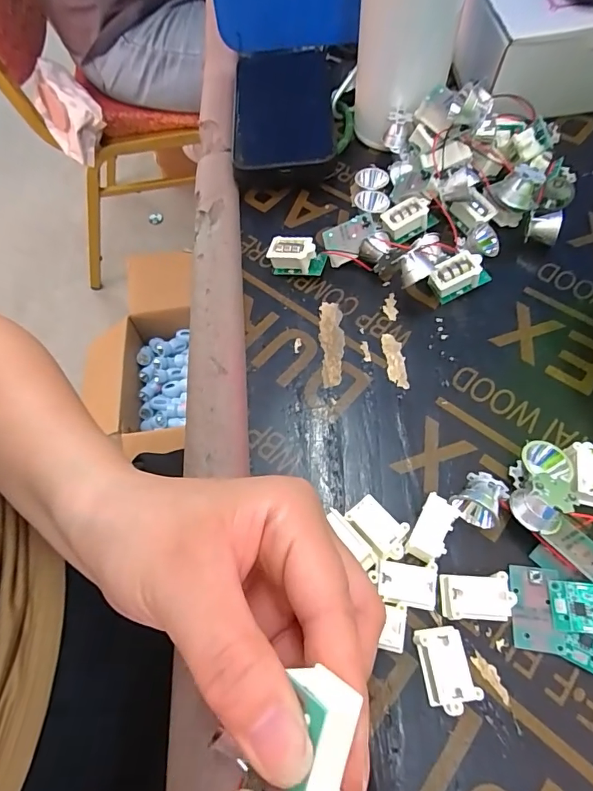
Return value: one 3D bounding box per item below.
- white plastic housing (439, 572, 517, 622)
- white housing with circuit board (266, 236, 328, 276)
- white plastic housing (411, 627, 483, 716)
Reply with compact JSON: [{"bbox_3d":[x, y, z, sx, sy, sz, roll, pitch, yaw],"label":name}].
[{"bbox_3d":[0.076,0.086,0.188,0.030,0.014,0.017,-1,62,3],"label":"white plastic housing"},{"bbox_3d":[0.000,-0.088,0.283,0.035,0.021,0.017,14,63,11],"label":"white housing with circuit board"},{"bbox_3d":[0.059,0.109,0.177,0.018,0.014,0.029,-14,62,-4],"label":"white plastic housing"}]

